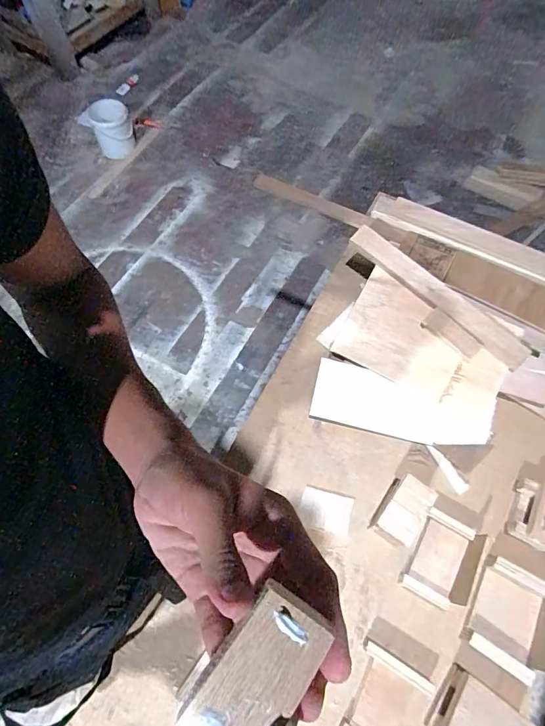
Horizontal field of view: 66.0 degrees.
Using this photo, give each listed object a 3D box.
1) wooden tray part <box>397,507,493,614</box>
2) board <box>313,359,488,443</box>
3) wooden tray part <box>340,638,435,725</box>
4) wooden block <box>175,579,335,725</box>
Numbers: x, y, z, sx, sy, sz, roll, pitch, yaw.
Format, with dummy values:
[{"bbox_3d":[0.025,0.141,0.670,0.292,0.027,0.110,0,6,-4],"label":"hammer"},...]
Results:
[{"bbox_3d":[0.251,0.283,0.599,0.087,0.041,0.123,27,67,12],"label":"wooden tray part"},{"bbox_3d":[0.215,0.077,0.707,0.291,0.016,0.100,15,82,7],"label":"board"},{"bbox_3d":[0.147,0.446,0.547,0.094,0.029,0.114,26,67,12],"label":"wooden tray part"},{"bbox_3d":[-0.007,0.133,0.178,0.037,0.011,0.065,33,69,16],"label":"wooden block"}]

